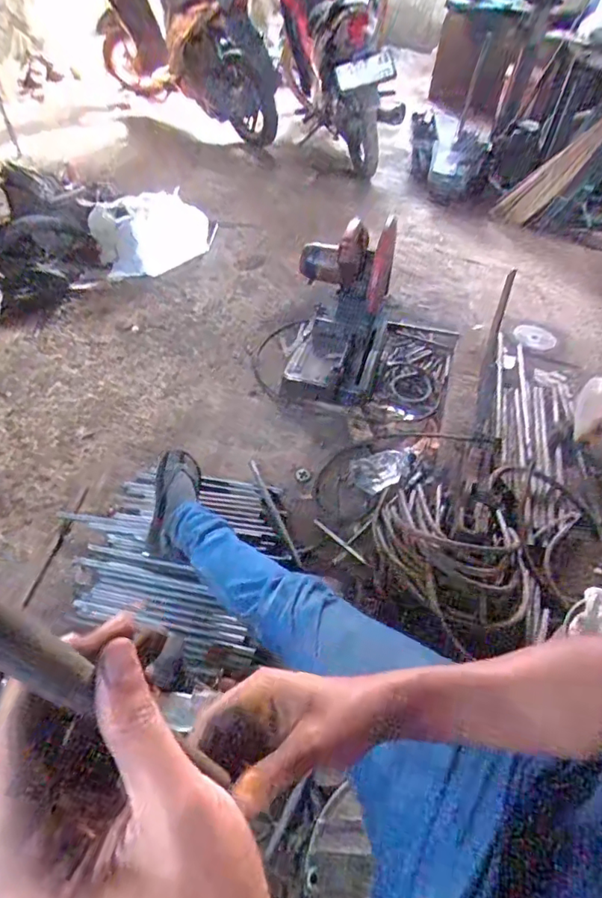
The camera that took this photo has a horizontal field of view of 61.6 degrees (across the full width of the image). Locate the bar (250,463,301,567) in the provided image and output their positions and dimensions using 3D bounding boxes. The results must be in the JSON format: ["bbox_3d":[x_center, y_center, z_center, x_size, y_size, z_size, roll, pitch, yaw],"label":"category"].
[{"bbox_3d":[-0.068,0.139,1.203,0.020,0.016,0.330,-13,47,-18],"label":"bar"}]

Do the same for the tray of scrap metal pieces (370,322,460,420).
[{"bbox_3d":[0.373,-0.273,1.650,0.227,0.058,0.488,14,45,8],"label":"tray of scrap metal pieces"}]

